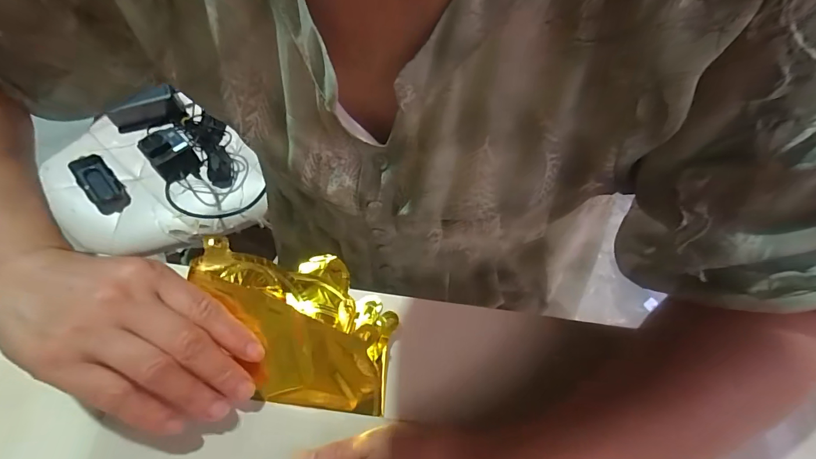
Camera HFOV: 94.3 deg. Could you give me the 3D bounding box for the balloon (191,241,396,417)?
[{"bbox_3d":[-0.078,0.062,0.257,0.132,0.036,0.100,7,65,0],"label":"balloon"}]

